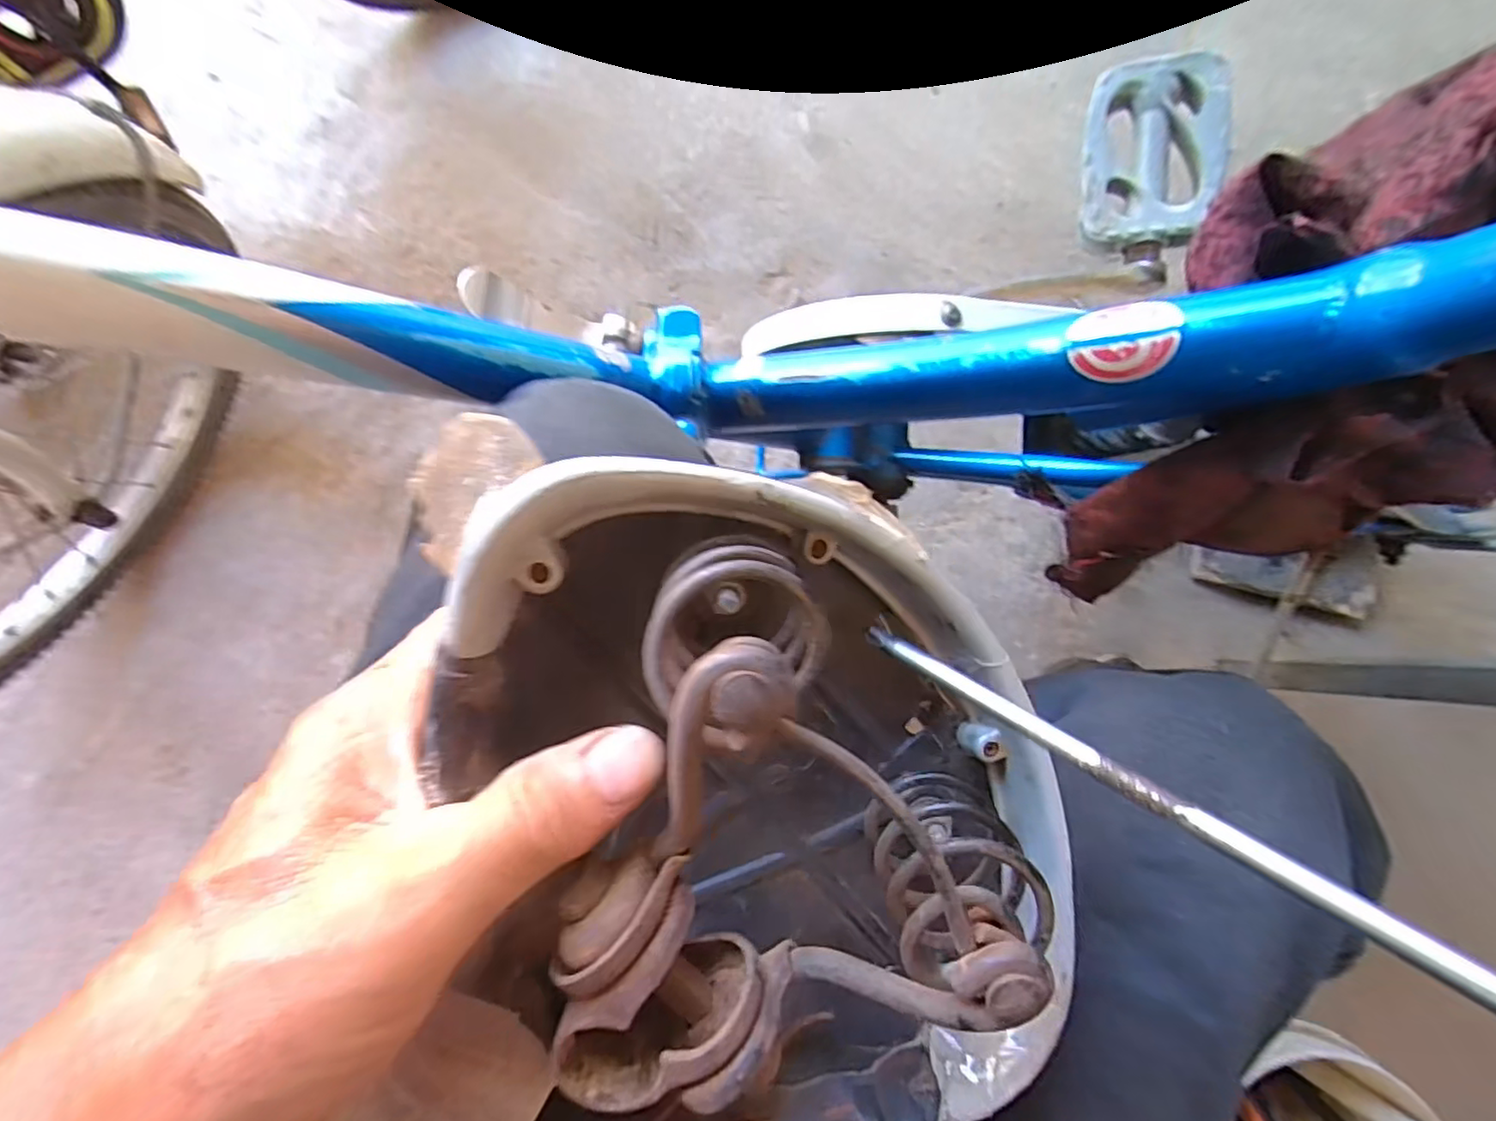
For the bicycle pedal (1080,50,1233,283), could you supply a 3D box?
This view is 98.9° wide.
[{"bbox_3d":[0.229,-0.221,0.366,0.070,0.025,0.116,-2,94,18],"label":"bicycle pedal"}]

